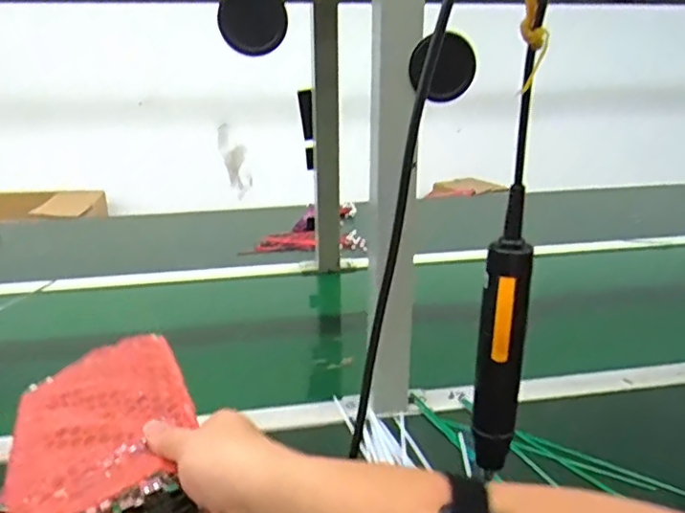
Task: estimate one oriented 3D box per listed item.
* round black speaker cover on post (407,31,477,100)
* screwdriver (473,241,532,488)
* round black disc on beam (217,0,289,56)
[{"bbox_3d":[0.097,-0.186,0.592,0.063,0.069,0.016,-34,-23,17],"label":"round black speaker cover on post"},{"bbox_3d":[0.113,0.081,0.440,0.030,0.186,0.030,7,23,15],"label":"screwdriver"},{"bbox_3d":[-0.083,-0.219,0.560,0.062,0.058,0.016,-2,22,-7],"label":"round black disc on beam"}]

